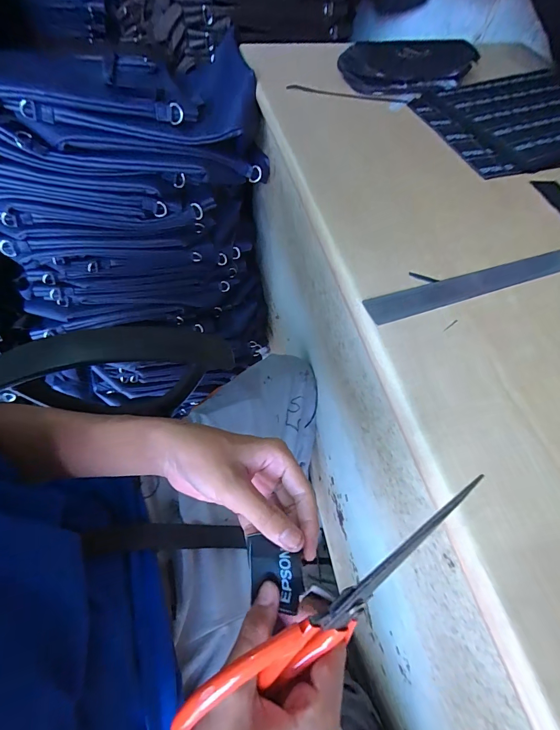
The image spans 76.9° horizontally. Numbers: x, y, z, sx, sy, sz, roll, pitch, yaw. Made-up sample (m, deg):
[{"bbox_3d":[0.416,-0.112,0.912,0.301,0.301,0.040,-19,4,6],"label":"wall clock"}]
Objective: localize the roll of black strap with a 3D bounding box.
[{"bbox_3d":[0.200,-0.474,0.560,0.216,0.037,0.123,-6,60,-8],"label":"roll of black strap"}]

